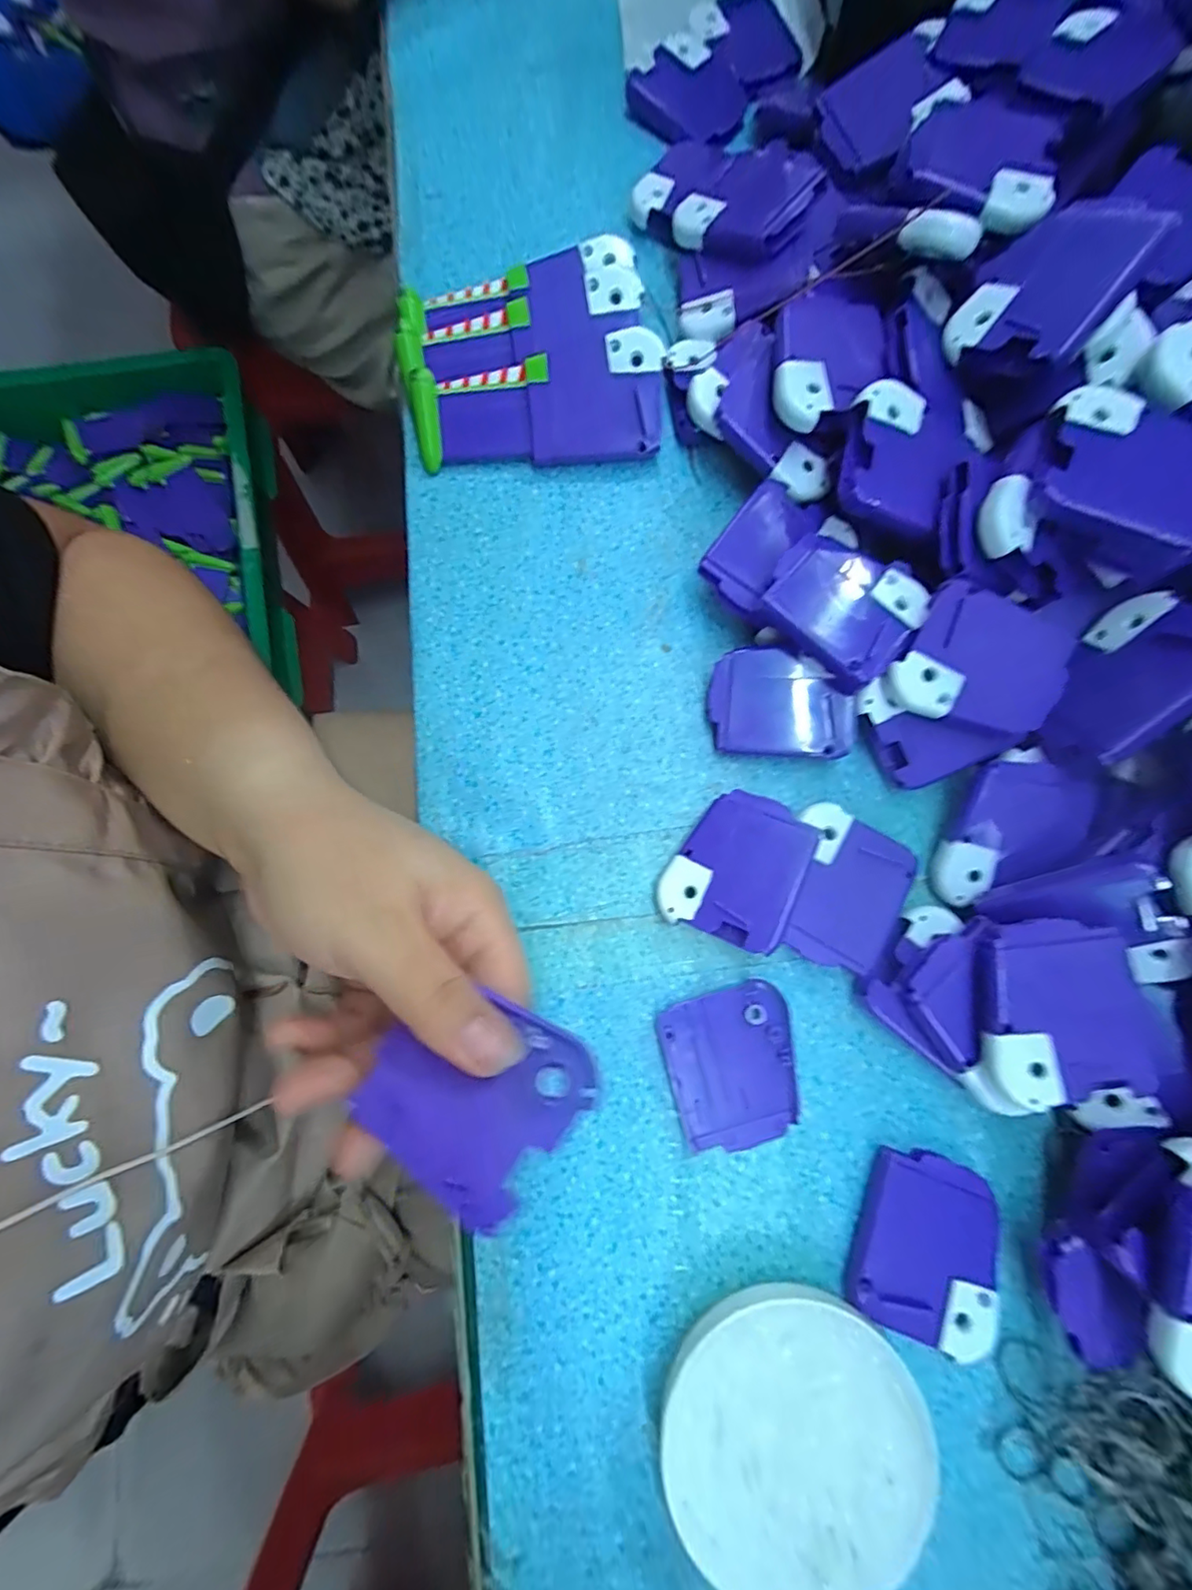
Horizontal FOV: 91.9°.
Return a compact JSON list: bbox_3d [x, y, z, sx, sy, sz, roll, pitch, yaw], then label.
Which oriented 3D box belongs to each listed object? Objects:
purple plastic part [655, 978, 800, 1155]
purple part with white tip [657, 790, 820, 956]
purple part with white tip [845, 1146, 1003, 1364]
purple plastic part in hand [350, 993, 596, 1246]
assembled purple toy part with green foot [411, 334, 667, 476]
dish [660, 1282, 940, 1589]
[{"bbox_3d":[0.056,0.111,0.234,0.052,0.007,0.060,-15,80,-3],"label":"purple plastic part"},{"bbox_3d":[0.060,0.030,0.238,0.050,0.008,0.060,24,79,22],"label":"purple part with white tip"},{"bbox_3d":[0.127,0.171,0.220,0.052,0.014,0.059,21,81,4],"label":"purple part with white tip"},{"bbox_3d":[-0.035,0.086,0.169,0.058,0.004,0.052,31,69,17],"label":"purple plastic part in hand"},{"bbox_3d":[-0.029,-0.188,0.280,0.118,0.016,0.050,-1,110,4],"label":"assembled purple toy part with green foot"},{"bbox_3d":[0.070,0.227,0.204,0.090,0.024,0.085,0,80,0],"label":"dish"}]

